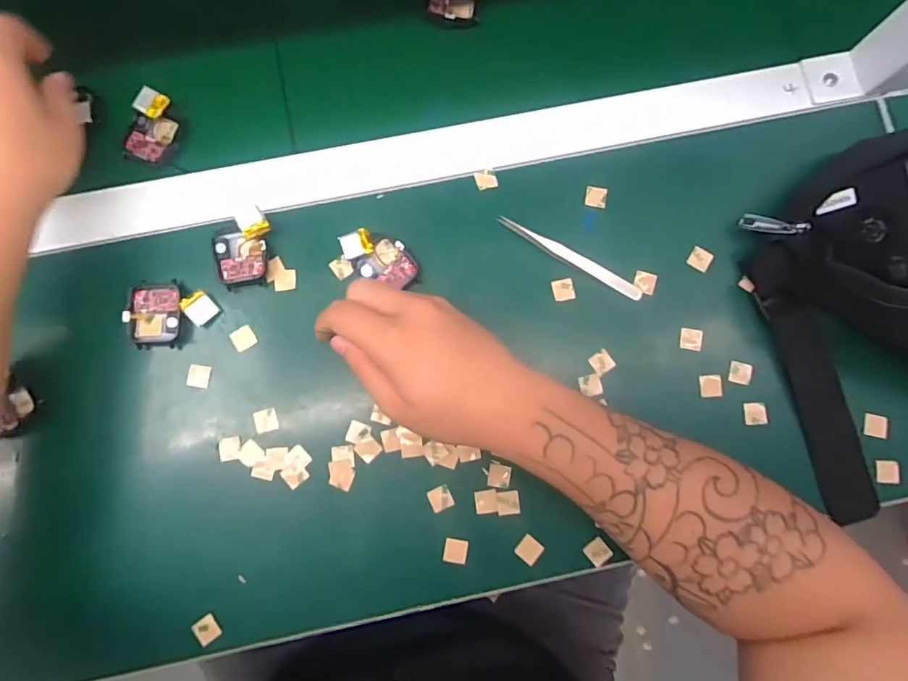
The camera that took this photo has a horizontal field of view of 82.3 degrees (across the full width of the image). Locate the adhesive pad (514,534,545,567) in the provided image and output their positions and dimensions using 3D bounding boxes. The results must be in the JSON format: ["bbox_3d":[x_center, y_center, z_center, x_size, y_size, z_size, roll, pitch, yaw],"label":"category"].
[{"bbox_3d":[0.053,0.146,0.360,0.017,0.004,0.016,42,85,3],"label":"adhesive pad"}]

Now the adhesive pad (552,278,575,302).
[{"bbox_3d":[0.081,-0.037,0.384,0.016,0.005,0.016,-8,85,-2],"label":"adhesive pad"}]

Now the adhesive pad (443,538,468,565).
[{"bbox_3d":[0.001,0.146,0.359,0.016,0.004,0.016,11,84,0],"label":"adhesive pad"}]

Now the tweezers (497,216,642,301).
[{"bbox_3d":[0.087,-0.062,0.385,0.117,0.008,0.010,30,84,2],"label":"tweezers"}]

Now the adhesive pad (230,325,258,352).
[{"bbox_3d":[-0.151,-0.001,0.374,0.017,0.004,0.016,-32,86,-4],"label":"adhesive pad"}]

